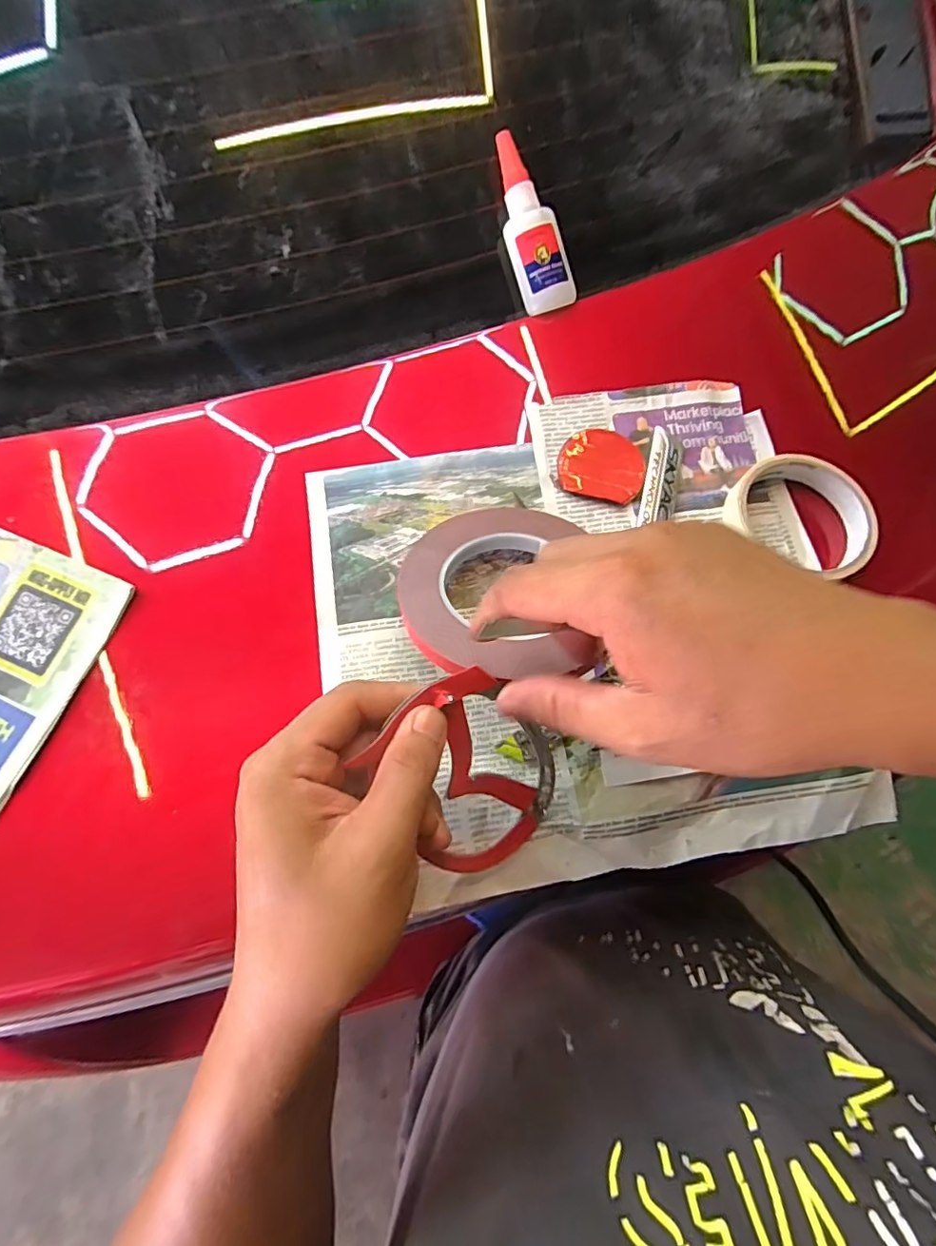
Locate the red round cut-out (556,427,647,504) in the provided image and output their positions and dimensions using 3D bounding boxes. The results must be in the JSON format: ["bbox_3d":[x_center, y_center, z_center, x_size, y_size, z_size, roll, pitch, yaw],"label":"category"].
[{"bbox_3d":[0.090,-0.107,0.365,0.057,0.004,0.048,17,76,7],"label":"red round cut-out"}]

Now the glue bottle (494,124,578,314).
[{"bbox_3d":[0.044,-0.282,0.383,0.038,0.017,0.115,-19,97,-3],"label":"glue bottle"}]

